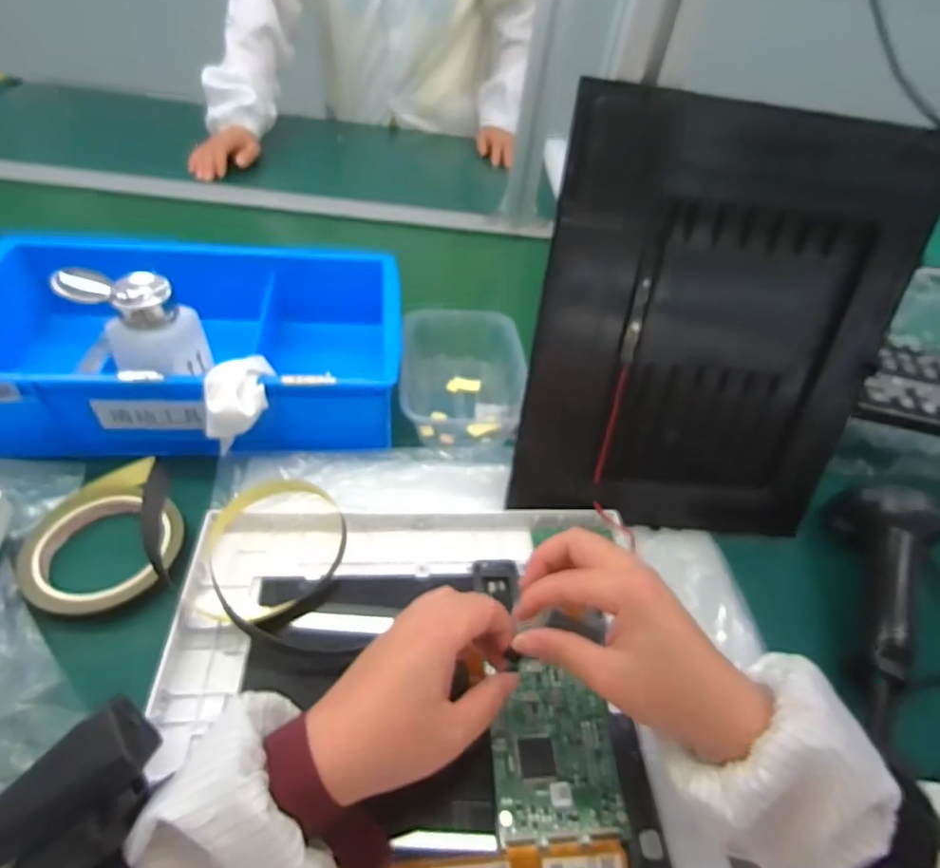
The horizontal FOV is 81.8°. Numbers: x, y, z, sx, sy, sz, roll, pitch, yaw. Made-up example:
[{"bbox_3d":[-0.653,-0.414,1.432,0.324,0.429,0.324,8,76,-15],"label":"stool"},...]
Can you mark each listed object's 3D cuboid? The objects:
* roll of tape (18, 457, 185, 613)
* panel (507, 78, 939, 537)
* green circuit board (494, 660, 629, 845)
[{"bbox_3d":[-0.254,0.060,0.373,0.102,0.064,0.112,-5,47,-14],"label":"roll of tape"},{"bbox_3d":[0.168,-0.060,0.375,0.244,0.284,0.013,5,25,-5],"label":"panel"},{"bbox_3d":[0.048,0.178,0.311,0.068,0.004,0.089,1,45,-6],"label":"green circuit board"}]

